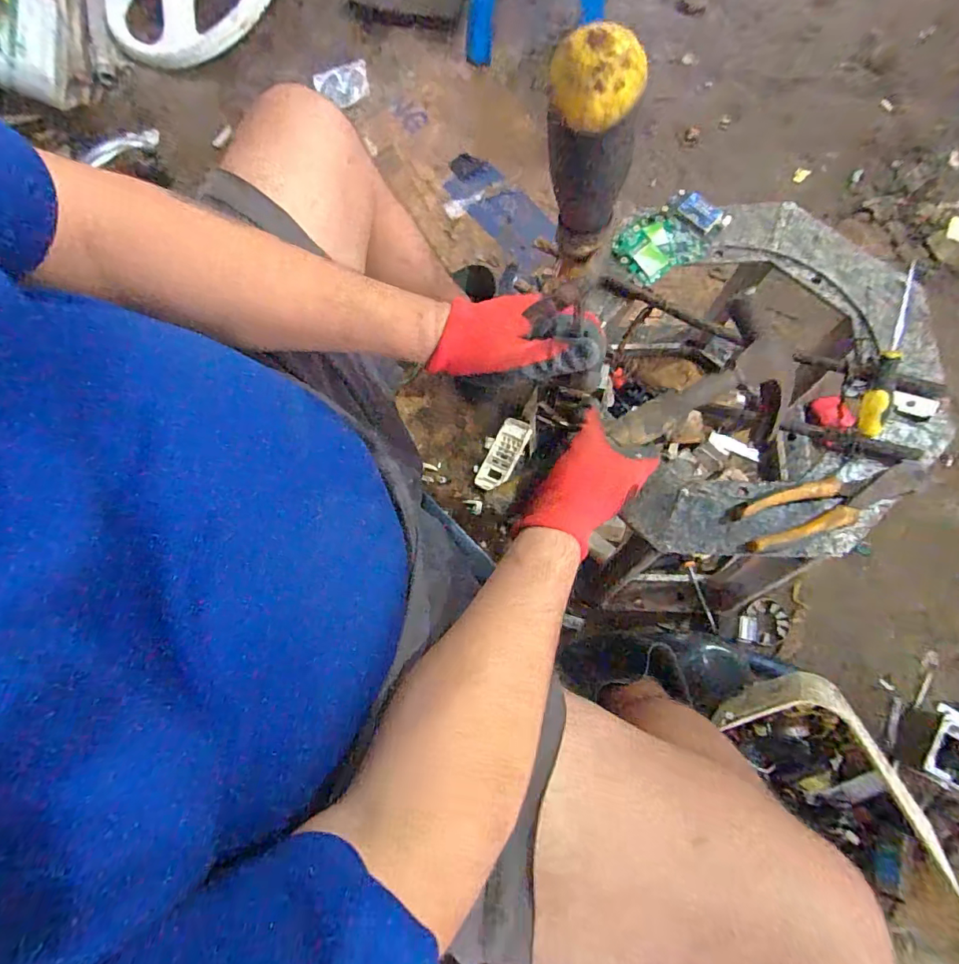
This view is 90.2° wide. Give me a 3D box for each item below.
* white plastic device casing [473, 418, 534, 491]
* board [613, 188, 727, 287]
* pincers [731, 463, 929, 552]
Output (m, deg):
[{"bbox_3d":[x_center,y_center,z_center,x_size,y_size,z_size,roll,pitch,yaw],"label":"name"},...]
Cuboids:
[{"bbox_3d":[0.042,-0.046,0.836,0.056,0.008,0.132,25,88,22],"label":"white plastic device casing"},{"bbox_3d":[0.214,-0.276,0.538,0.119,0.017,0.074,-34,75,-3],"label":"board"},{"bbox_3d":[0.330,0.018,0.446,0.175,0.020,0.045,-18,75,1],"label":"pincers"}]

